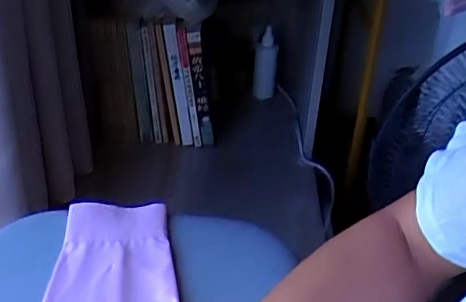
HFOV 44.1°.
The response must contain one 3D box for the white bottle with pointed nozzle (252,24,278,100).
[{"bbox_3d":[0.074,-0.199,1.308,0.052,0.159,0.038,4,32,0],"label":"white bottle with pointed nozzle"}]

